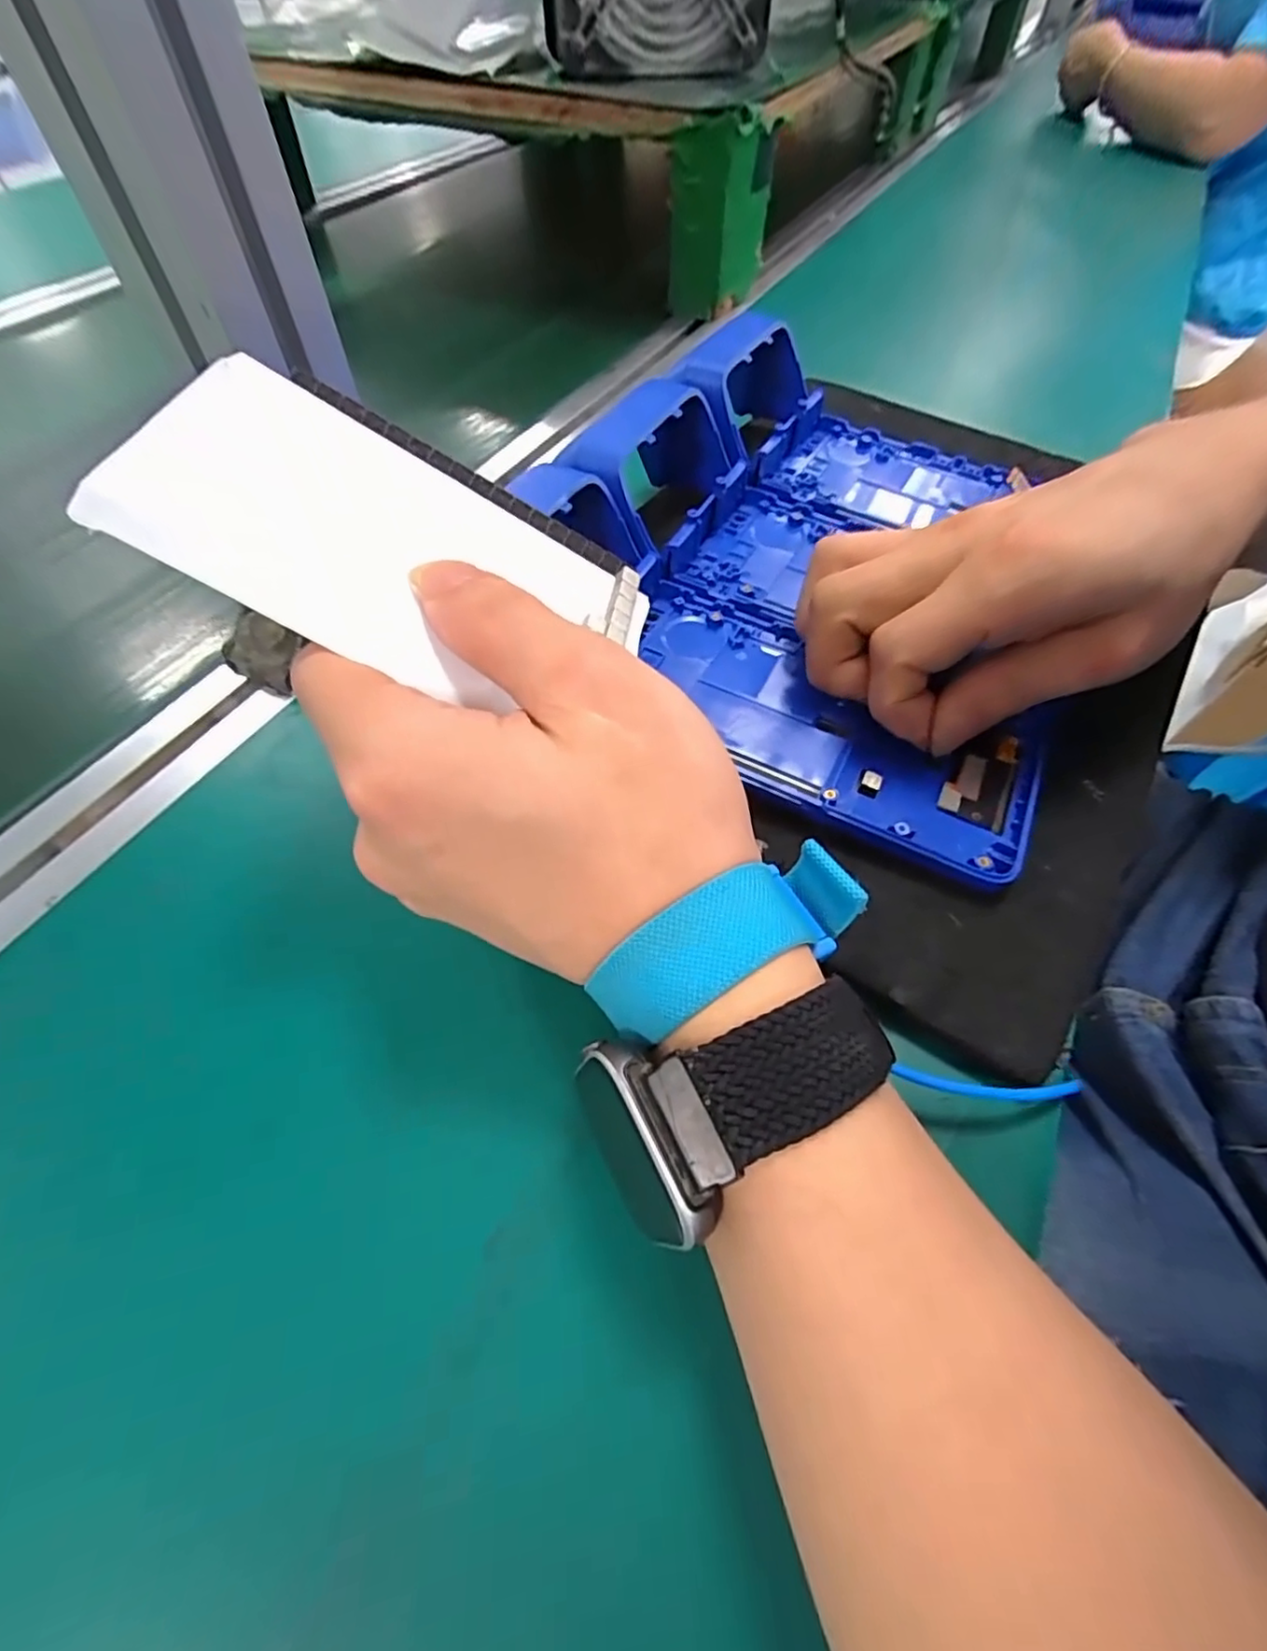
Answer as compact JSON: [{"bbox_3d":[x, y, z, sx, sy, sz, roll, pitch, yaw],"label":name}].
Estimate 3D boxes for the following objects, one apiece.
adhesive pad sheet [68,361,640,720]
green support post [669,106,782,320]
[{"bbox_3d":[-0.053,-0.068,0.163,0.115,0.012,0.075,24,56,-22],"label":"adhesive pad sheet"},{"bbox_3d":[0.064,-0.427,0.445,0.048,0.104,0.086,21,59,13],"label":"green support post"}]

